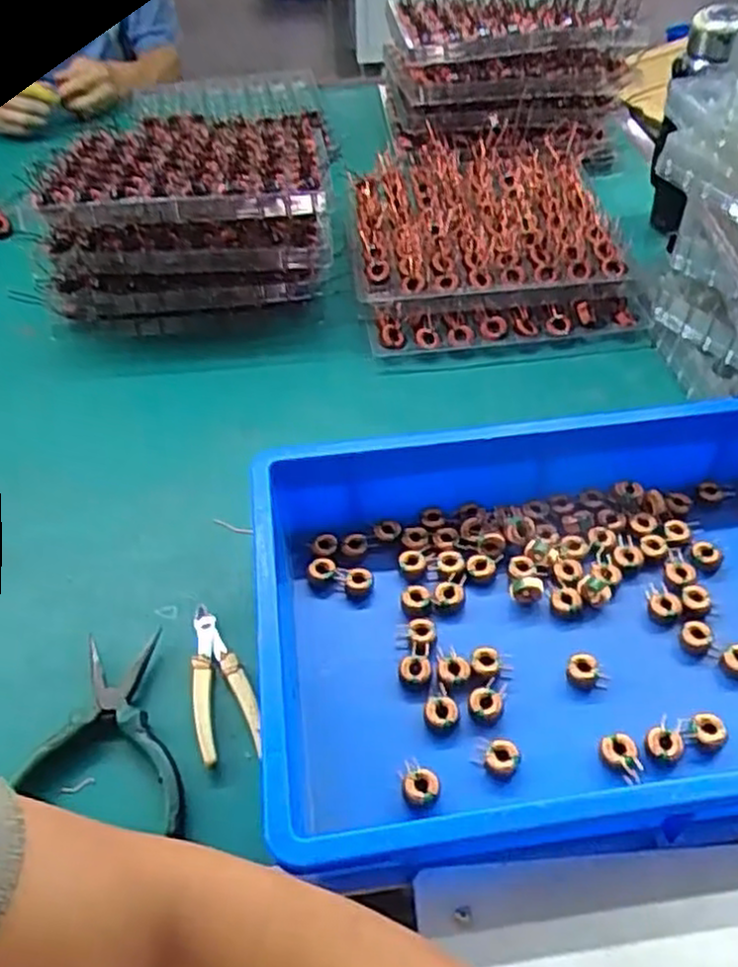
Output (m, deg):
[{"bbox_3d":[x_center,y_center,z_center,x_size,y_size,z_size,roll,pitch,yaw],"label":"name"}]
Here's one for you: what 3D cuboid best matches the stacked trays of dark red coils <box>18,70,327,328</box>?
[{"bbox_3d":[-0.183,-0.284,0.804,0.274,0.129,0.197,-3,47,-2],"label":"stacked trays of dark red coils"}]

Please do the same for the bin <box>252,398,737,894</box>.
[{"bbox_3d":[0.159,0.081,0.507,0.420,0.078,0.286,-6,47,-5],"label":"bin"}]

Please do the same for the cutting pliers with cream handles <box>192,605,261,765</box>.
[{"bbox_3d":[-0.101,0.130,0.517,0.040,0.014,0.119,-13,48,-11],"label":"cutting pliers with cream handles"}]

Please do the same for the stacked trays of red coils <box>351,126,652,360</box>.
[{"bbox_3d":[0.124,-0.288,0.868,0.285,0.063,0.345,-5,47,-4],"label":"stacked trays of red coils"}]

